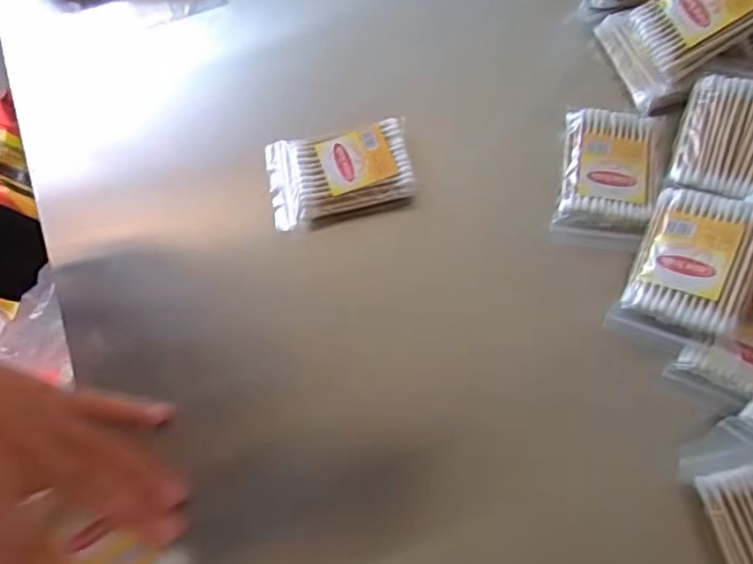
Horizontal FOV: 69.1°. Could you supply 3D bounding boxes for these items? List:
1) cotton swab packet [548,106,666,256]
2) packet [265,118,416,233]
[{"bbox_3d":[0.144,-0.064,0.338,0.058,0.019,0.086,12,70,5],"label":"cotton swab packet"},{"bbox_3d":[-0.024,-0.069,0.350,0.089,0.026,0.059,-10,70,-3],"label":"packet"}]

